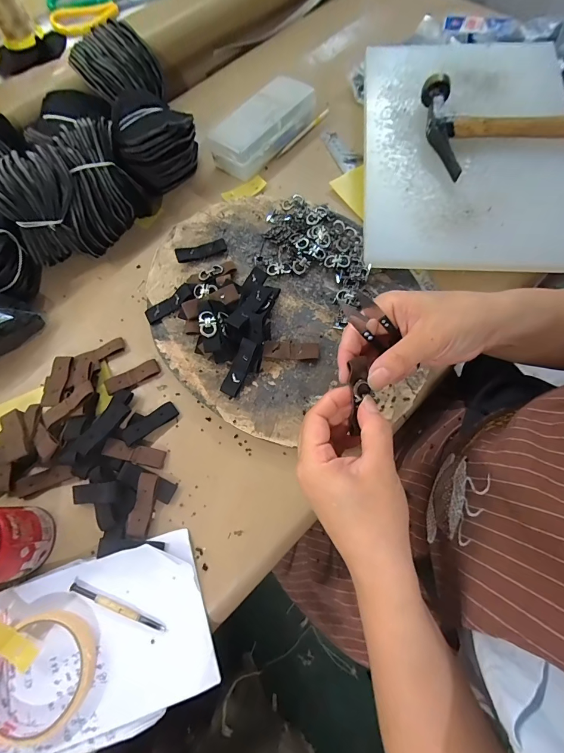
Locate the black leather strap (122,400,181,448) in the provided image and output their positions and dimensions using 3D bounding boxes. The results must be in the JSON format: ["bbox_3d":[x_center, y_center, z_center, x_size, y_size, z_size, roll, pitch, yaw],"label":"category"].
[{"bbox_3d":[-0.144,0.051,0.369,0.060,0.009,0.021,-35,71,-8],"label":"black leather strap"}]

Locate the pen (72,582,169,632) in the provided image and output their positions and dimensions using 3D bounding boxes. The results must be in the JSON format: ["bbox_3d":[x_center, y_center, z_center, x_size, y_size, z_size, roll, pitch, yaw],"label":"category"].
[{"bbox_3d":[-0.149,0.209,0.304,0.096,0.004,0.008,18,72,11],"label":"pen"}]

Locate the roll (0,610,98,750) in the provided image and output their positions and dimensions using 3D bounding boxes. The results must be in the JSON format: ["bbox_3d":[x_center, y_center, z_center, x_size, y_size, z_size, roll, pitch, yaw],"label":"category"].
[{"bbox_3d":[-0.203,0.250,0.283,0.084,0.018,0.084,-2,70,4],"label":"roll"}]

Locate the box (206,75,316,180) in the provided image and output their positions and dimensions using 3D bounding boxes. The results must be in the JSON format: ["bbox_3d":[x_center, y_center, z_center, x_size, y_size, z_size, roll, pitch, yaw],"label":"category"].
[{"bbox_3d":[-0.029,-0.365,0.488,0.076,0.044,0.171,35,74,15],"label":"box"}]

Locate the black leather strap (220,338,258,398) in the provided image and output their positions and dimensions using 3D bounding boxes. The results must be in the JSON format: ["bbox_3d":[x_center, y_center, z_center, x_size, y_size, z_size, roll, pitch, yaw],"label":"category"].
[{"bbox_3d":[-0.046,-0.010,0.360,0.020,0.004,0.061,24,94,20],"label":"black leather strap"}]

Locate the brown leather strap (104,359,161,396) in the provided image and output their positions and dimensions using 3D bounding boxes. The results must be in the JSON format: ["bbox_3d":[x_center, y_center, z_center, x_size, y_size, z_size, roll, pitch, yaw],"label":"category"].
[{"bbox_3d":[-0.171,0.001,0.388,0.062,0.006,0.021,-28,70,-6],"label":"brown leather strap"}]

